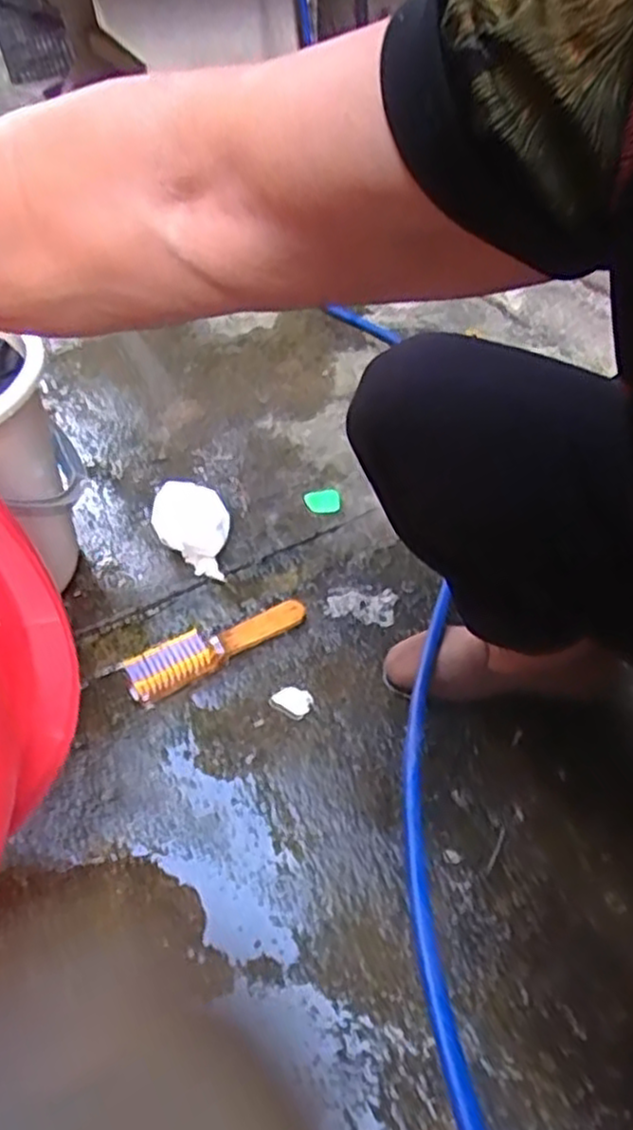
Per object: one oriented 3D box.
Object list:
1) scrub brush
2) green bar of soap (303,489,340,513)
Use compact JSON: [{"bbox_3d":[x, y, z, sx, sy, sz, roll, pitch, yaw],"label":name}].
[{"bbox_3d":[-0.120,0.090,0.885,0.229,0.036,0.057,-29,52,-20],"label":"scrub brush"},{"bbox_3d":[0.009,-0.093,1.057,0.051,0.009,0.046,-13,48,-7],"label":"green bar of soap"}]

